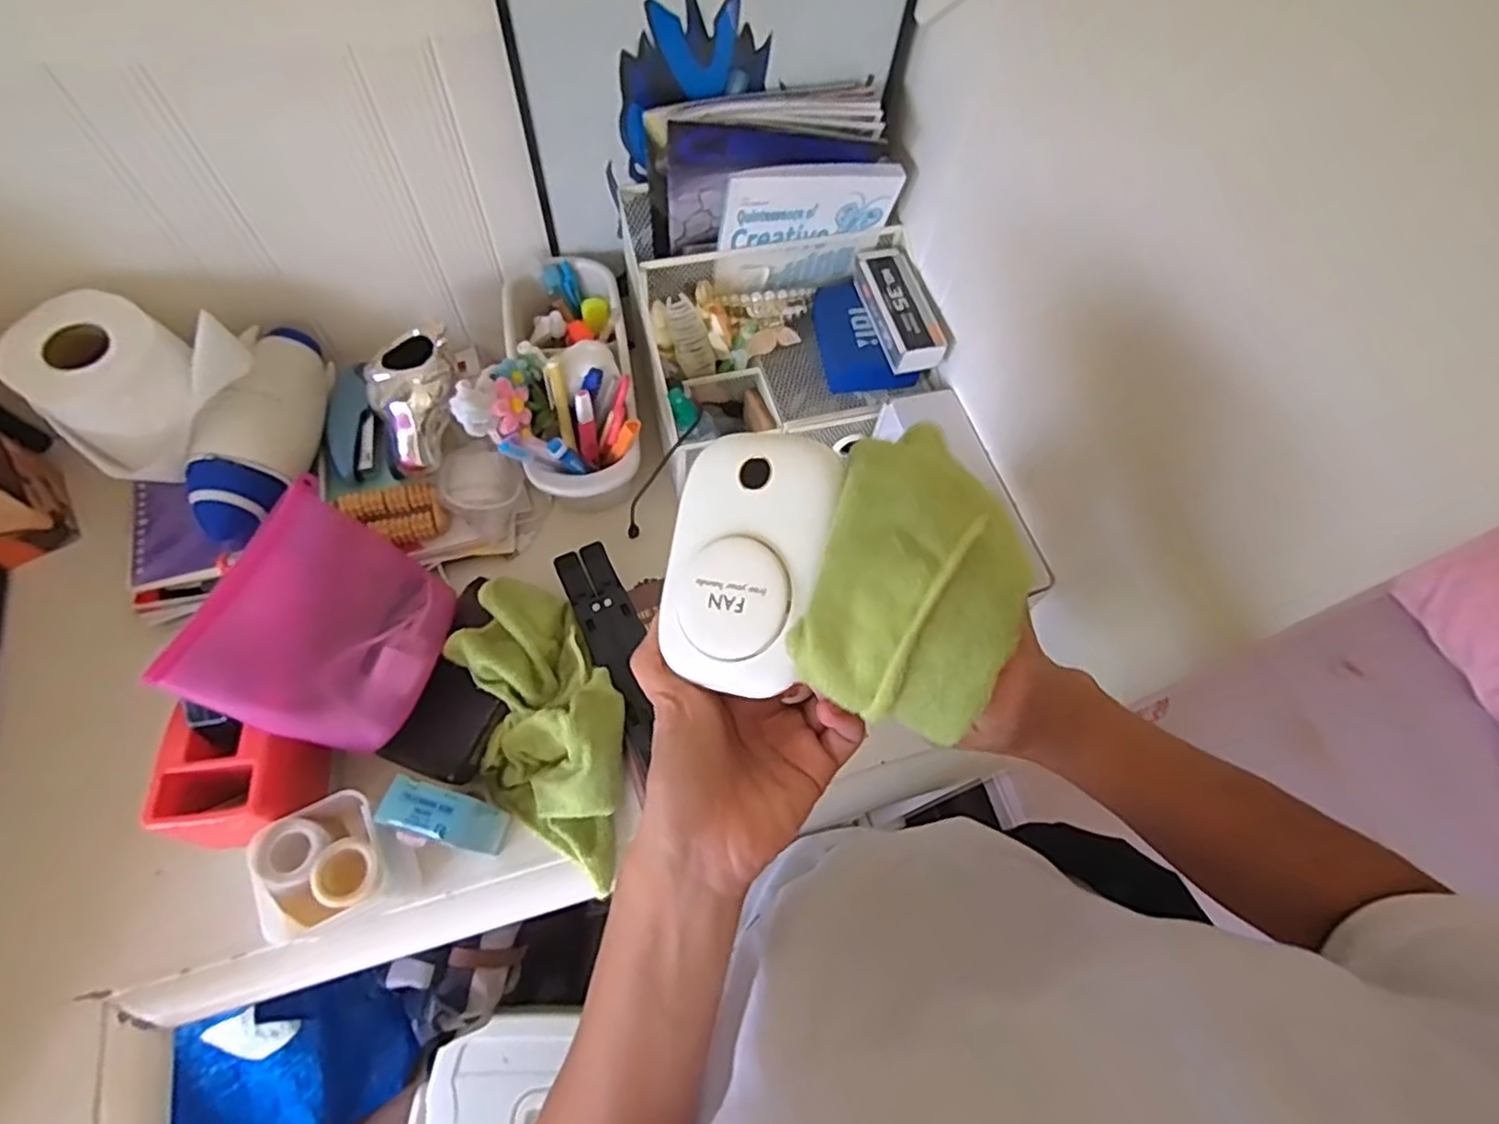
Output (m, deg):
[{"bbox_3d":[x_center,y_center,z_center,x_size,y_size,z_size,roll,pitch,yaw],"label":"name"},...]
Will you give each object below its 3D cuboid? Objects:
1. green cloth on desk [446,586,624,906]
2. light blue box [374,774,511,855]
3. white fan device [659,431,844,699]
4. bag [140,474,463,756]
[{"bbox_3d":[-0.155,0.130,0.543,0.109,0.071,0.243,-18,81,-12],"label":"green cloth on desk"},{"bbox_3d":[-0.215,0.185,0.504,0.062,0.097,0.032,15,63,4],"label":"light blue box"},{"bbox_3d":[0.001,0.000,0.324,0.080,0.035,0.114,2,80,23],"label":"white fan device"},{"bbox_3d":[-0.307,0.038,0.525,0.148,0.036,0.188,30,44,-25],"label":"bag"}]

